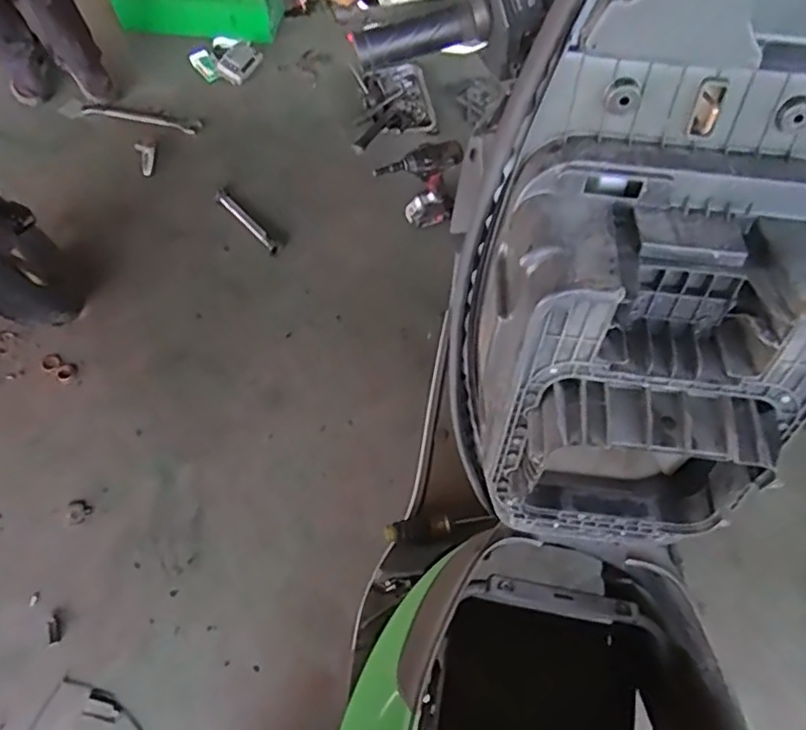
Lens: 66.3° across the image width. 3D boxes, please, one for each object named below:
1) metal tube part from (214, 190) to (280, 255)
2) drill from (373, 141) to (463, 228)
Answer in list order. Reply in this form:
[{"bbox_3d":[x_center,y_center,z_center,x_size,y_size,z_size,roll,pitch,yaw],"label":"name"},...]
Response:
[{"bbox_3d":[-0.432,-0.406,1.745,0.048,0.035,0.265,-39,68,-19],"label":"metal tube part"},{"bbox_3d":[0.040,-0.481,1.674,0.224,0.245,0.101,-21,63,-10],"label":"drill"}]

